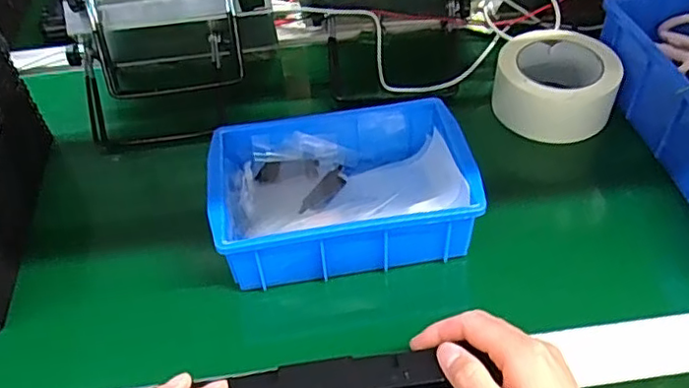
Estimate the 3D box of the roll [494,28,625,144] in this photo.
[{"bbox_3d":[0.200,-0.104,0.582,0.109,0.053,0.109,-2,48,2],"label":"roll"}]

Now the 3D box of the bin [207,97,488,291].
[{"bbox_3d":[-0.003,-0.008,0.496,0.196,0.054,0.141,-10,48,-5],"label":"bin"}]

